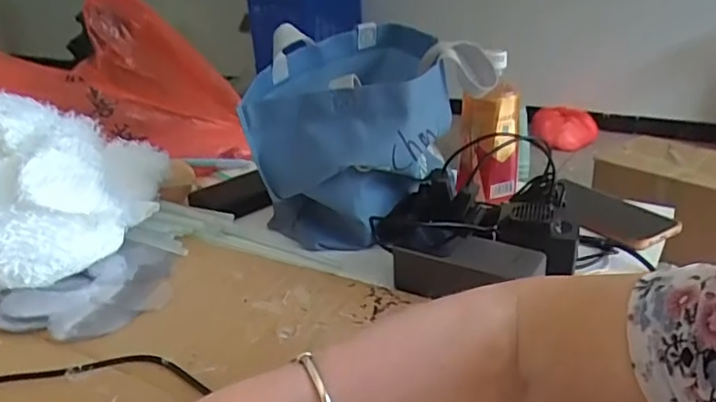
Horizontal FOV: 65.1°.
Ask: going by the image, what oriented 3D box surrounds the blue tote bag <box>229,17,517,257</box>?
[{"bbox_3d":[0.006,-0.061,0.595,0.244,0.192,0.162,-21,30,-35],"label":"blue tote bag"}]

